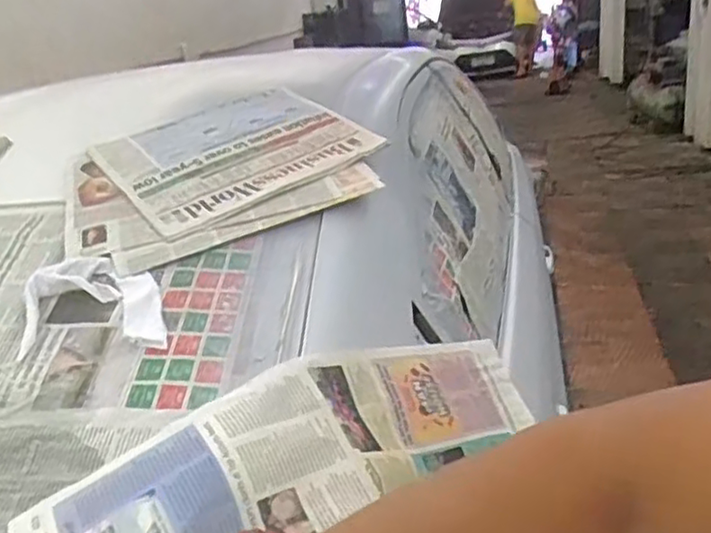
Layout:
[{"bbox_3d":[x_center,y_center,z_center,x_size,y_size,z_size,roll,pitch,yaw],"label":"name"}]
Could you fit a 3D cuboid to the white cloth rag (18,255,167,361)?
[{"bbox_3d":[-0.262,0.032,0.686,0.148,0.016,0.128,-4,46,-2],"label":"white cloth rag"}]

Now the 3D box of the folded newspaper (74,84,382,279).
[{"bbox_3d":[-0.179,-0.131,0.869,0.377,0.014,0.326,-22,42,-21],"label":"folded newspaper"}]

